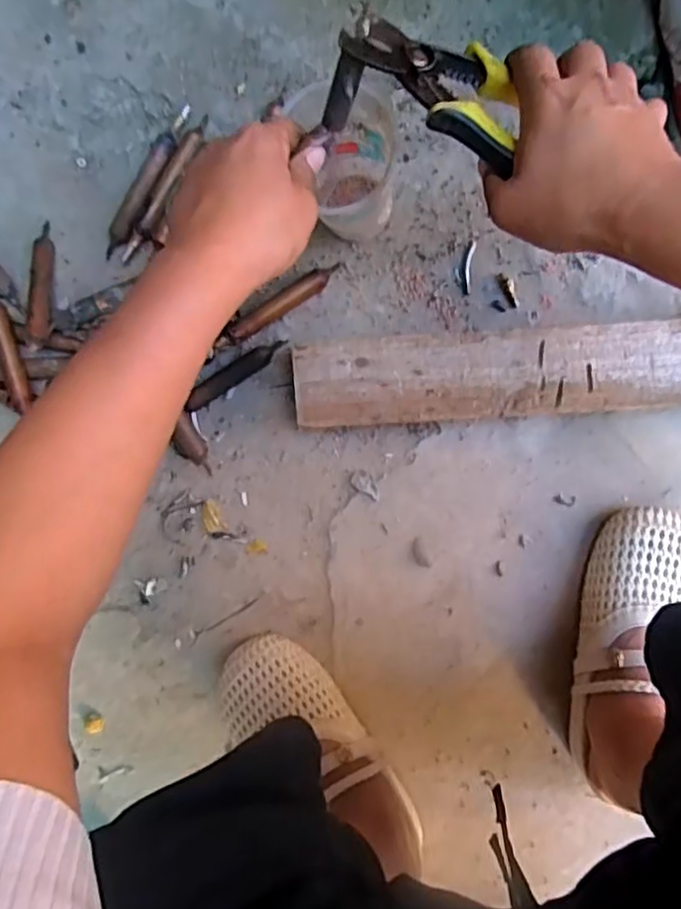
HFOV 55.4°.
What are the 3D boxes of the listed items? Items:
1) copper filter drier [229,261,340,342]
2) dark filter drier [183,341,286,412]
[{"bbox_3d":[-0.050,-0.137,0.584,0.112,0.022,0.020,-32,94,4],"label":"copper filter drier"},{"bbox_3d":[-0.095,-0.074,0.587,0.103,0.014,0.020,-36,94,-8],"label":"dark filter drier"}]

